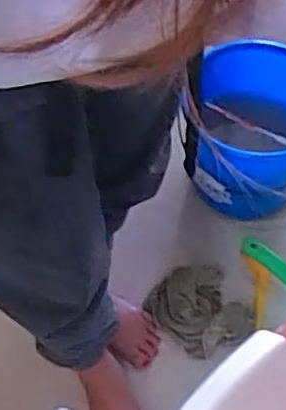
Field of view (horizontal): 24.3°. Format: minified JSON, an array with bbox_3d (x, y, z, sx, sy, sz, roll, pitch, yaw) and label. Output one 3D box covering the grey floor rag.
[{"bbox_3d":[0.097,0.179,1.160,0.158,0.042,0.168,-26,60,-14],"label":"grey floor rag"}]

